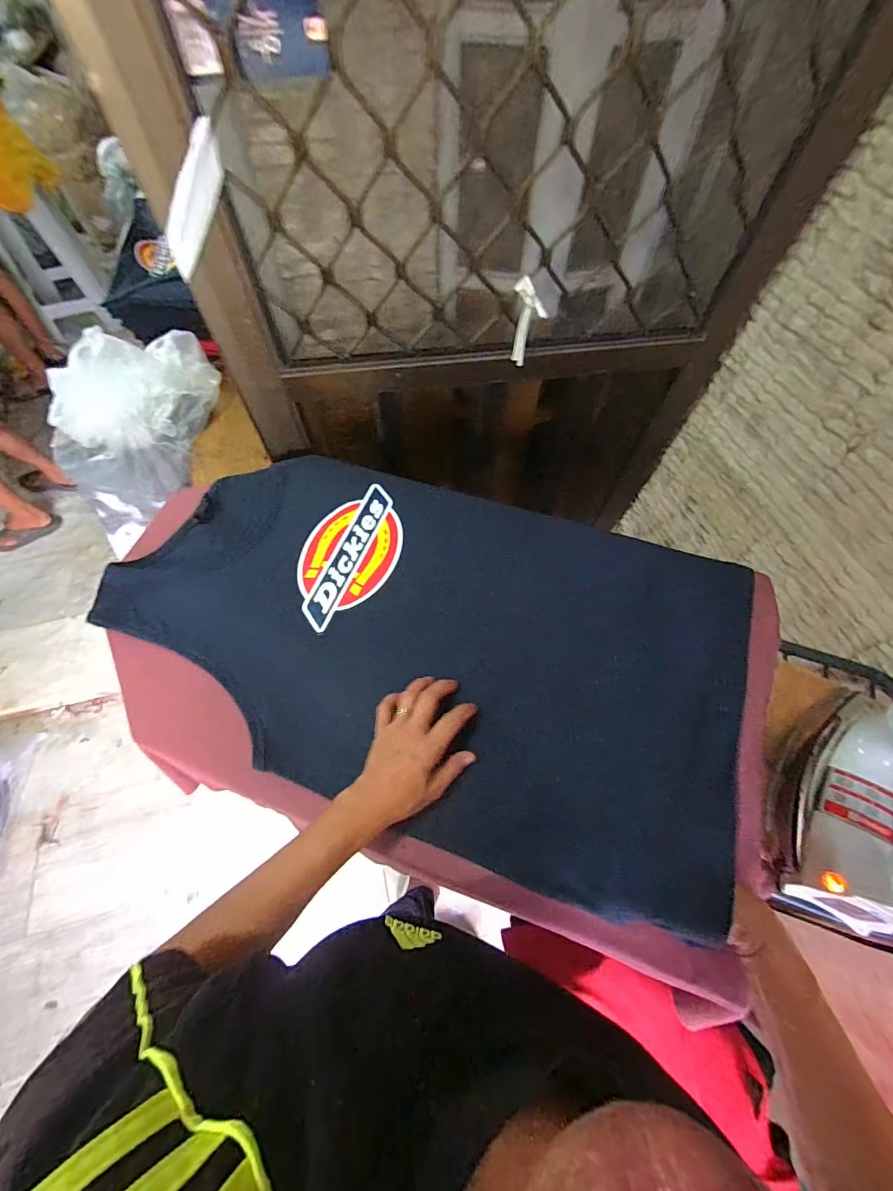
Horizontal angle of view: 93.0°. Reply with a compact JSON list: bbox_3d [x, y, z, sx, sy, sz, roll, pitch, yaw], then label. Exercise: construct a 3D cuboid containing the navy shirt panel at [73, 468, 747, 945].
[{"bbox_3d":[-0.057,0.033,0.533,0.760,0.067,0.425,16,64,14],"label":"navy shirt panel"}]

